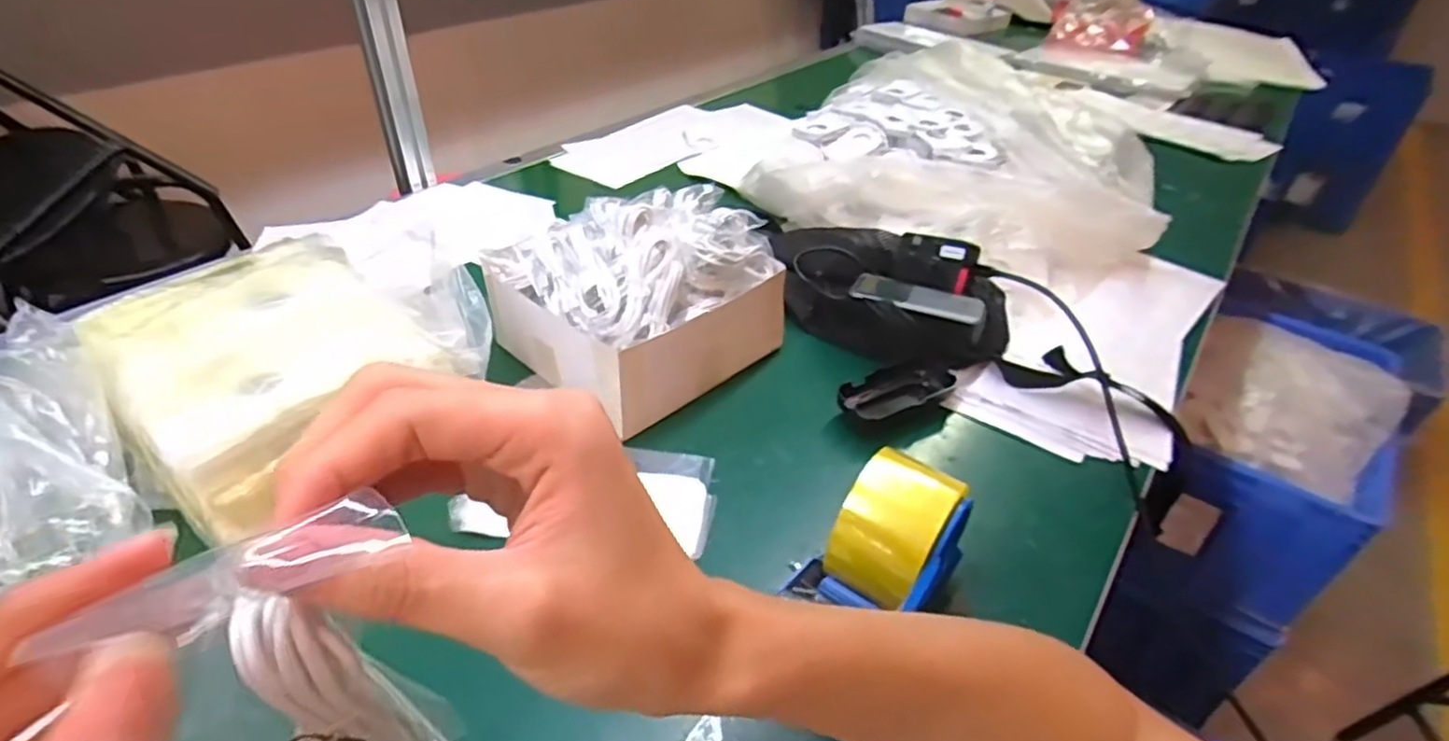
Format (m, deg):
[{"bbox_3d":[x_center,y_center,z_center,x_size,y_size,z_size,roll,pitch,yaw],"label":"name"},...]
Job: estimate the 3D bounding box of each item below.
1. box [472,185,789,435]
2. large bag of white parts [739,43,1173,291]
[{"bbox_3d":[-0.073,-0.077,0.653,0.188,0.140,0.212,32,46,32],"label":"box"},{"bbox_3d":[0.356,-0.329,1.031,0.501,0.097,0.619,18,41,20],"label":"large bag of white parts"}]

